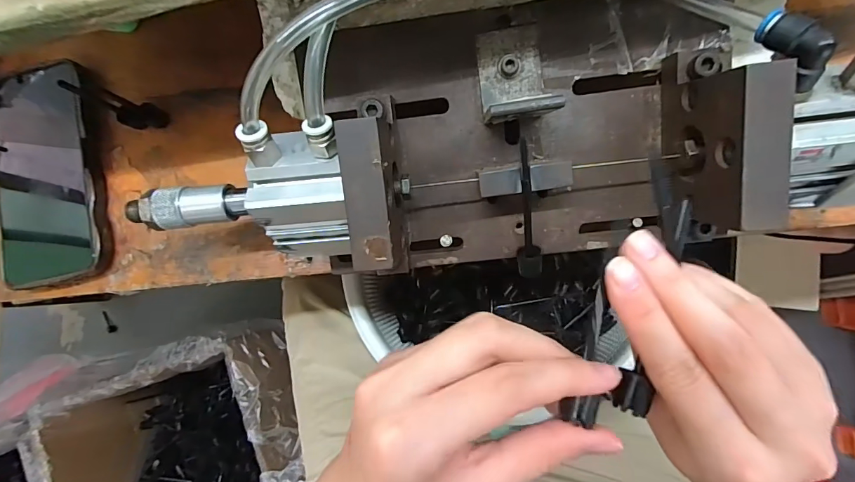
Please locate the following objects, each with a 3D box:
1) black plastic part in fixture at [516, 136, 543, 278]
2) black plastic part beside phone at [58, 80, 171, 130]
[{"bbox_3d":[0.056,-0.015,0.229,0.013,0.006,0.086,-9,122,4],"label":"black plastic part in fixture"},{"bbox_3d":[-0.234,-0.100,0.303,0.073,0.021,0.021,20,86,7],"label":"black plastic part beside phone"}]

